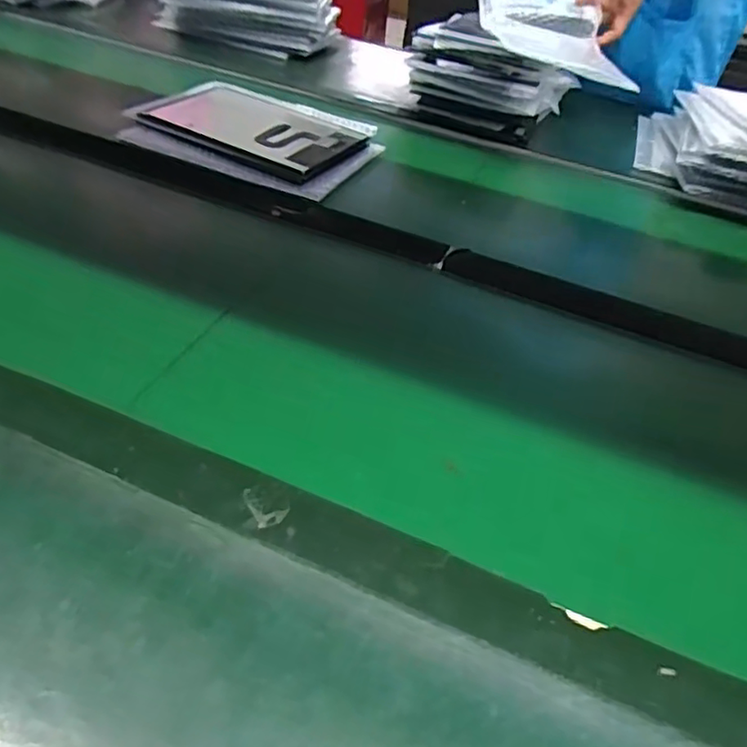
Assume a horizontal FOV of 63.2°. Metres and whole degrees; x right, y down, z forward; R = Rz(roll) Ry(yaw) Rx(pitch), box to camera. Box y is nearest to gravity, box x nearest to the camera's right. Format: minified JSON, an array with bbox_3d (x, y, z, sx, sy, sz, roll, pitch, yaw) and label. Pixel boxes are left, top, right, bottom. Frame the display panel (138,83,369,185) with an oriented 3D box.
[{"bbox_3d":[-0.145,-0.308,0.755,0.254,0.017,0.171,22,44,14],"label":"display panel"}]

